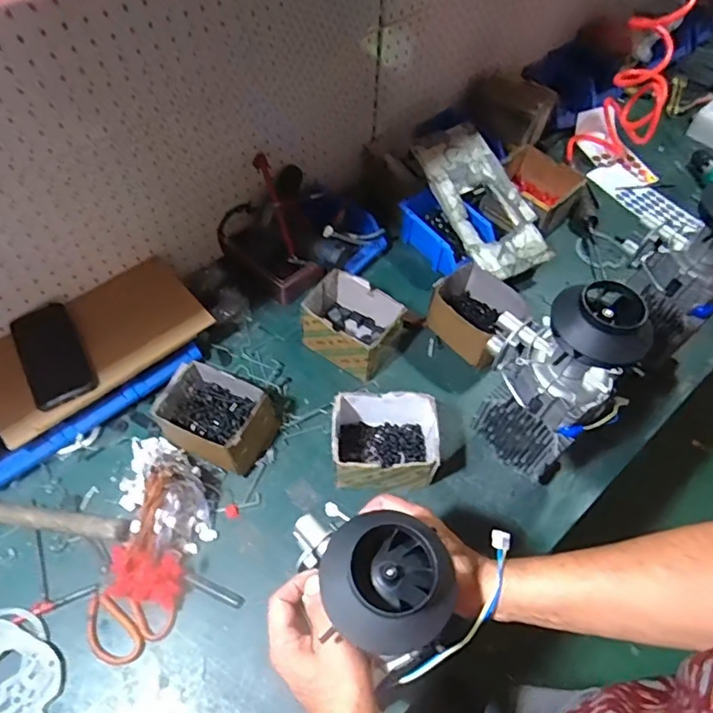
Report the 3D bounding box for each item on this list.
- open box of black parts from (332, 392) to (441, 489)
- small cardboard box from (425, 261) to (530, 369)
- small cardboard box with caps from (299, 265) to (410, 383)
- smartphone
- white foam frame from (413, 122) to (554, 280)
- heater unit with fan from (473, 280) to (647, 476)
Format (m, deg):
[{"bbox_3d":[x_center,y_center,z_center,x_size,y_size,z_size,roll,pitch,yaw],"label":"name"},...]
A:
[{"bbox_3d":[0.039,0.126,0.771,0.147,0.096,0.116,1,56,-2],"label":"open box of black parts"},{"bbox_3d":[0.201,-0.075,0.916,0.117,0.103,0.140,-39,65,-25],"label":"small cardboard box"},{"bbox_3d":[-0.012,-0.055,0.884,0.153,0.098,0.112,29,59,16],"label":"small cardboard box with caps"},{"bbox_3d":[-0.441,-0.006,0.773,0.082,0.014,0.167,-27,70,-17],"label":"smartphone"},{"bbox_3d":[0.233,-0.289,0.990,0.160,0.033,0.307,-30,86,-21],"label":"white foam frame"},{"bbox_3d":[0.239,0.029,0.681,0.156,0.295,0.115,27,59,15],"label":"heater unit with fan"}]

